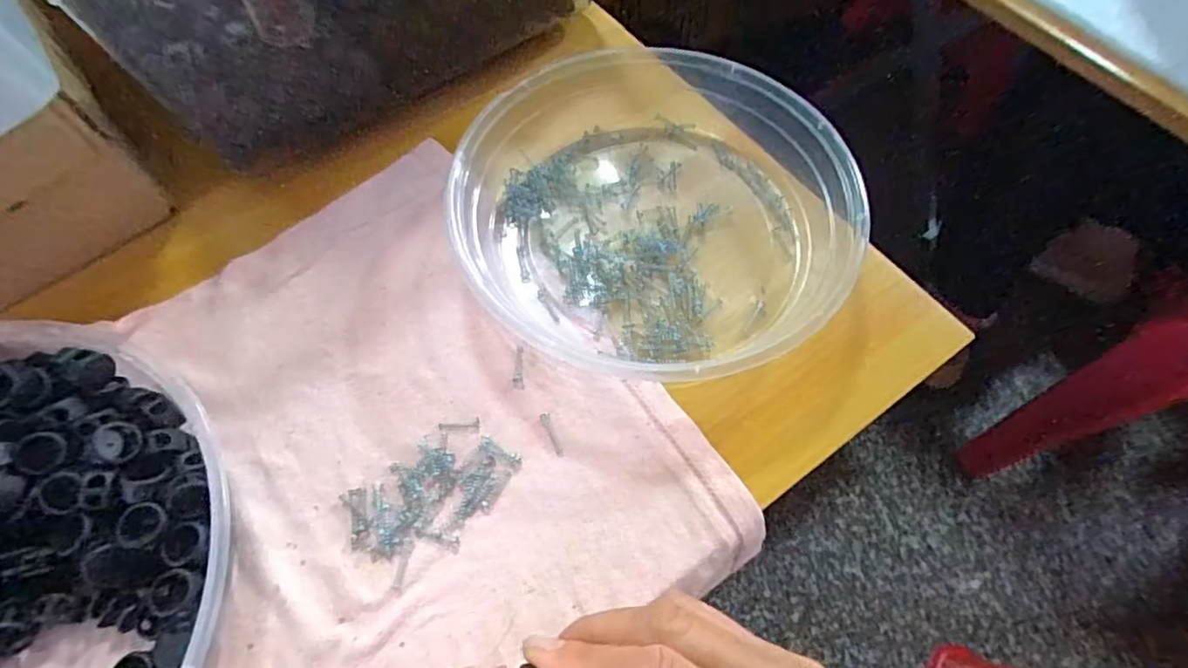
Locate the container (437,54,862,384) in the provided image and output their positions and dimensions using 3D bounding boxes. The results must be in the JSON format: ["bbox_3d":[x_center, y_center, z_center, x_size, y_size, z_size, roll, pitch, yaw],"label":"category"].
[{"bbox_3d":[0.032,-0.071,0.315,0.184,0.036,0.202,0,64,0],"label":"container"}]

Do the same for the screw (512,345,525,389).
[{"bbox_3d":[-0.037,0.016,0.290,0.006,0.004,0.022,-5,64,-2],"label":"screw"}]

